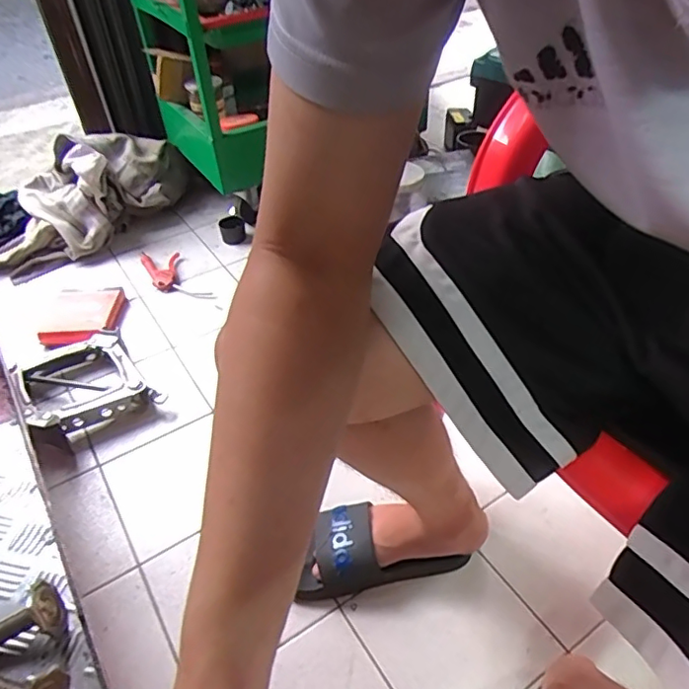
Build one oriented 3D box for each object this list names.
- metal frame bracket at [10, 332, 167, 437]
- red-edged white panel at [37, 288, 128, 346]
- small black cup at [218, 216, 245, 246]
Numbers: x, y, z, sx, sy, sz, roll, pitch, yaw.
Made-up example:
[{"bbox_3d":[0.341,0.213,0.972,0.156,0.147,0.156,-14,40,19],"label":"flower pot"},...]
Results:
[{"bbox_3d":[-0.468,0.066,0.991,0.198,0.057,0.232,-29,49,-26],"label":"metal frame bracket"},{"bbox_3d":[-0.531,-0.065,1.138,0.145,0.024,0.171,-2,40,-6],"label":"red-edged white panel"},{"bbox_3d":[-0.275,-0.279,1.366,0.060,0.065,0.059,-1,43,1],"label":"small black cup"}]

